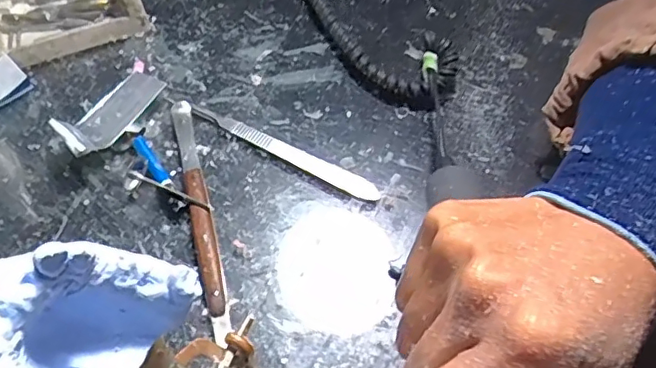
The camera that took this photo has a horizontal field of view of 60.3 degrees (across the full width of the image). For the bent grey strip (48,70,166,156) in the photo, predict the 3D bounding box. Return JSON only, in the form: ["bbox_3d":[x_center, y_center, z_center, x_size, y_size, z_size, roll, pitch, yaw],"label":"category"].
[{"bbox_3d":[-0.122,-0.041,0.318,0.027,0.029,0.069,28,60,12],"label":"bent grey strip"}]

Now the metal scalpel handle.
[{"bbox_3d":[-0.025,-0.020,0.325,0.119,0.005,0.013,28,60,12],"label":"metal scalpel handle"}]

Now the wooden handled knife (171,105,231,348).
[{"bbox_3d":[-0.068,0.013,0.300,0.011,0.010,0.146,-11,60,-11],"label":"wooden handled knife"}]

